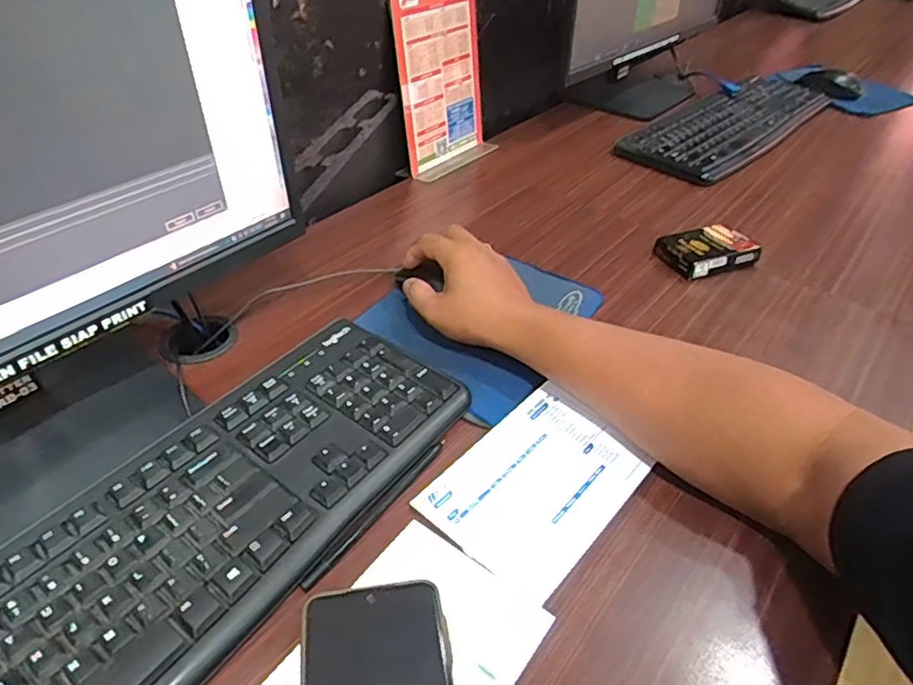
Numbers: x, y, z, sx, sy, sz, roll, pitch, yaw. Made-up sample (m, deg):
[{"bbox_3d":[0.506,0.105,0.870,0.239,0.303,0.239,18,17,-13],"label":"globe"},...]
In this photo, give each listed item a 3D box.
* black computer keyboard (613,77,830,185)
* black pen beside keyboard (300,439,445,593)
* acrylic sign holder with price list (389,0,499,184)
[{"bbox_3d":[0.435,-0.347,0.929,0.457,0.022,0.142,-32,52,-33],"label":"black computer keyboard"},{"bbox_3d":[-0.050,0.111,0.407,0.007,0.007,0.140,27,47,26],"label":"black pen beside keyboard"},{"bbox_3d":[-0.010,-0.334,0.777,0.054,0.210,0.154,28,47,26],"label":"acrylic sign holder with price list"}]

